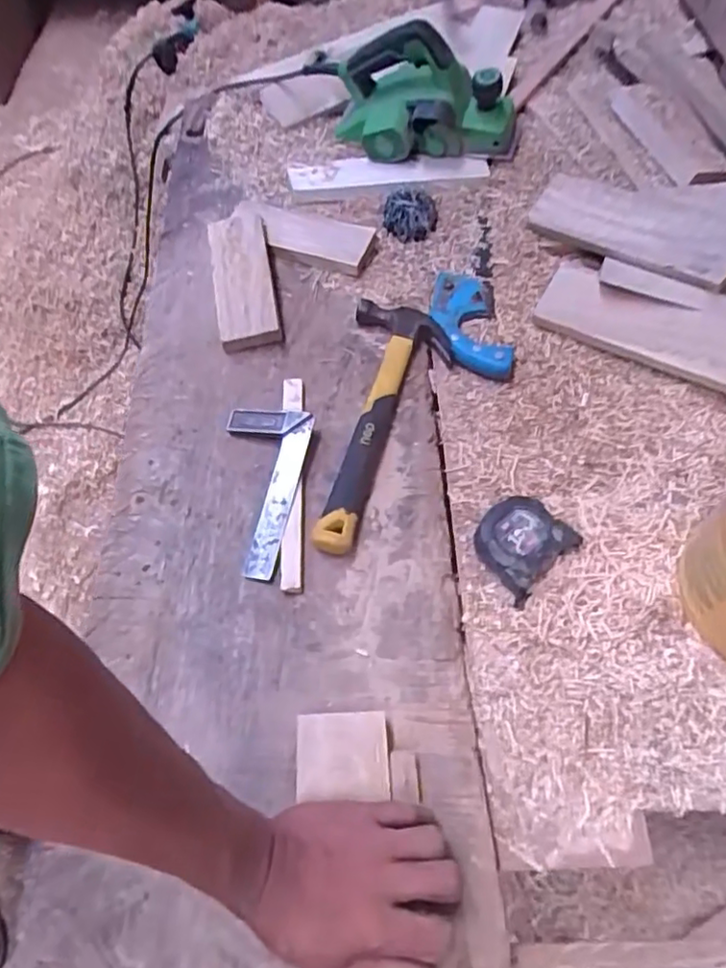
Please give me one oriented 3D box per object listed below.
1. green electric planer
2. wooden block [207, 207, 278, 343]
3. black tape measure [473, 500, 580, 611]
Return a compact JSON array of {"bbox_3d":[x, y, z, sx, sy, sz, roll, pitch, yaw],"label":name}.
[{"bbox_3d":[0.079,-0.464,0.730,0.221,0.175,0.121,10,59,4],"label":"green electric planer"},{"bbox_3d":[-0.150,-0.256,0.744,0.073,0.021,0.185,-15,67,8],"label":"wooden block"},{"bbox_3d":[0.157,0.058,0.605,0.085,0.032,0.082,-39,65,-19],"label":"black tape measure"}]

